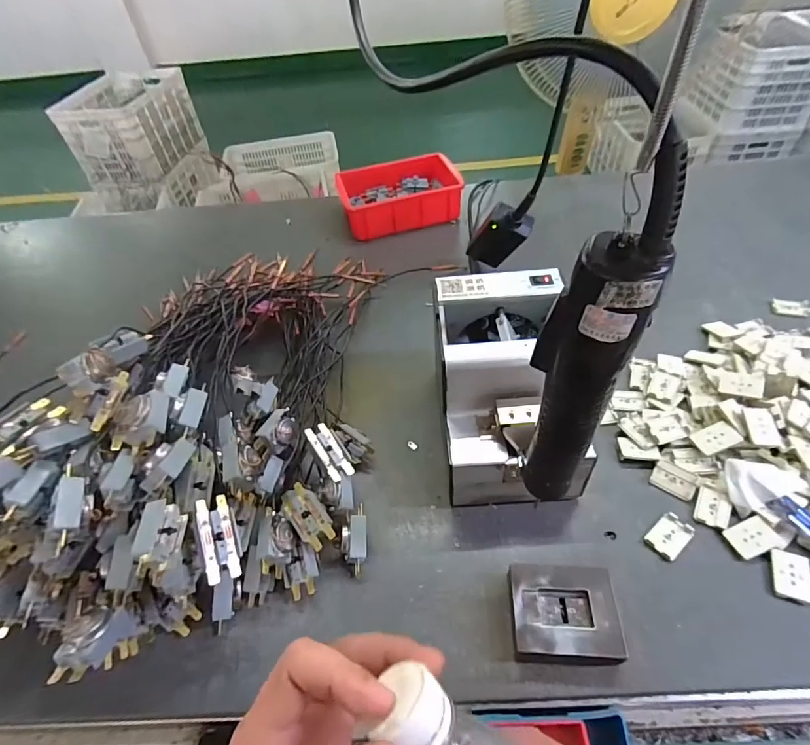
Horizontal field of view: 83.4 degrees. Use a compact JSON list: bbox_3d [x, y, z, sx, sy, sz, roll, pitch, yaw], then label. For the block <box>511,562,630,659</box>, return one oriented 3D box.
[{"bbox_3d":[0.128,0.196,0.372,0.082,0.029,0.065,0,50,5],"label":"block"}]

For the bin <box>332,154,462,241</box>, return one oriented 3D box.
[{"bbox_3d":[-0.010,-0.312,0.800,0.203,0.059,0.140,-13,50,-6],"label":"bin"}]

